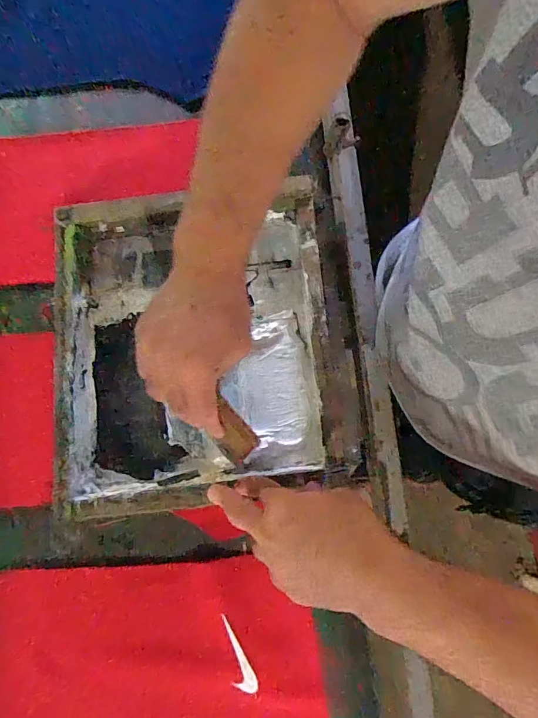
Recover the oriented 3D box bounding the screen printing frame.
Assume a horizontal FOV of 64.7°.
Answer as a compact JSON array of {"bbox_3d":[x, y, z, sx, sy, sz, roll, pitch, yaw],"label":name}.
[{"bbox_3d":[-0.072,-0.017,0.474,0.315,0.056,0.336,-7,83,1],"label":"screen printing frame"}]

